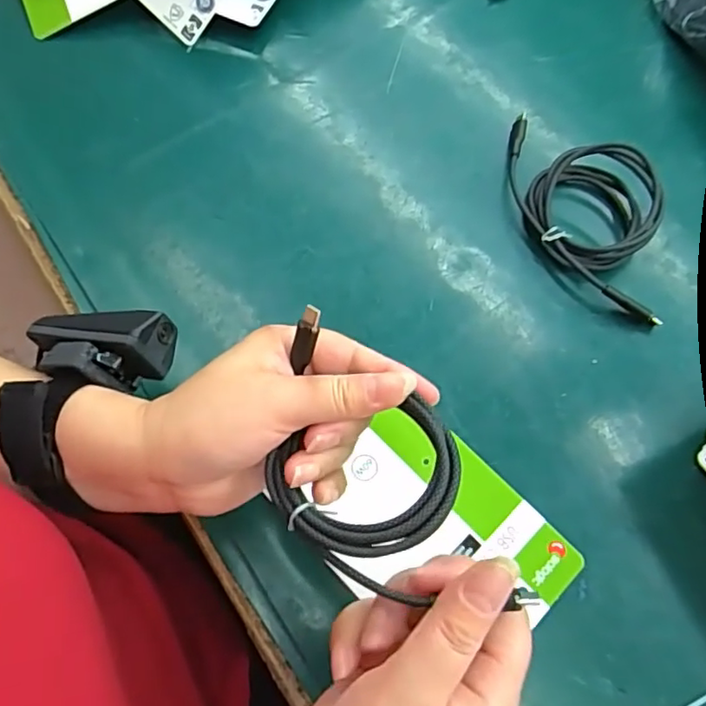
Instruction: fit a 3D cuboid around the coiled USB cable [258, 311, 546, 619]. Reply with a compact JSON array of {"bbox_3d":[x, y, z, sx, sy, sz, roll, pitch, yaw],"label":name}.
[{"bbox_3d":[0.011,0.053,0.242,0.139,0.024,0.073,38,73,14],"label":"coiled USB cable"}]

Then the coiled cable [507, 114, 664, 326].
[{"bbox_3d":[0.151,-0.096,0.376,0.077,0.037,0.152,-42,74,-15],"label":"coiled cable"}]

